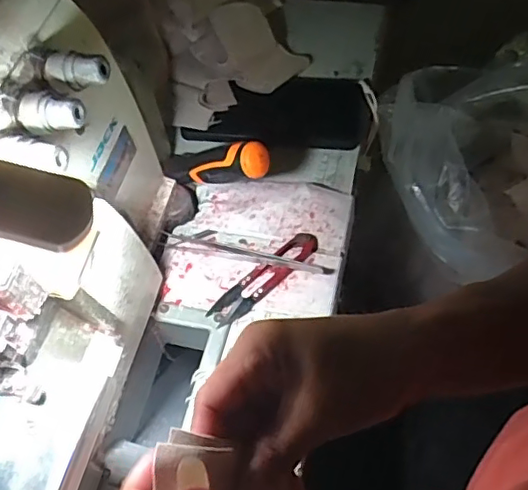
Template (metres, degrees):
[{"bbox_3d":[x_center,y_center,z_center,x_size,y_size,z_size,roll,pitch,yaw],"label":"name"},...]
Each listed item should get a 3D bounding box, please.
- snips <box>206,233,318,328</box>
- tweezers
[{"bbox_3d":[0.001,0.025,0.457,0.105,0.007,0.024,-38,63,-19],"label":"snips"},{"bbox_3d":[-0.016,0.005,0.468,0.143,0.009,0.016,10,59,10],"label":"tweezers"}]

